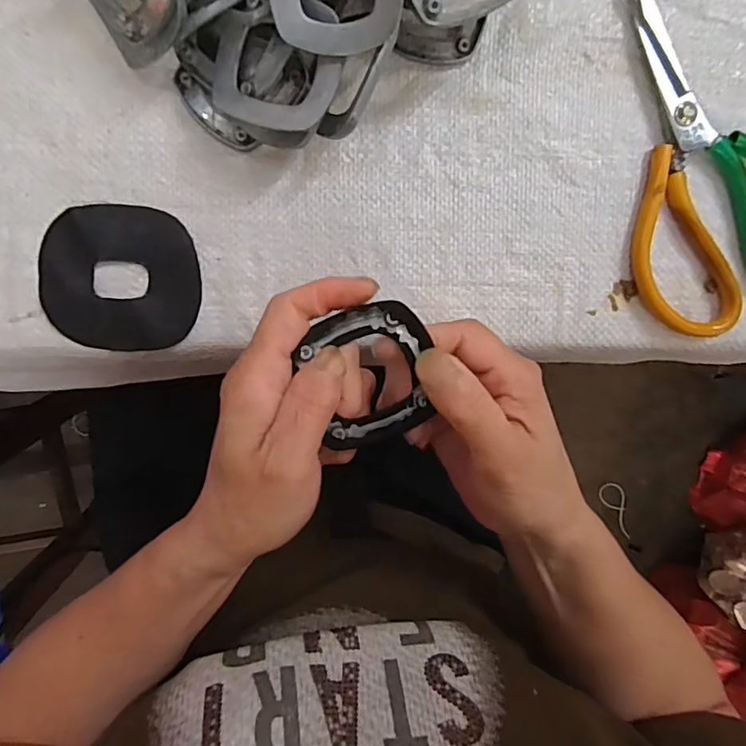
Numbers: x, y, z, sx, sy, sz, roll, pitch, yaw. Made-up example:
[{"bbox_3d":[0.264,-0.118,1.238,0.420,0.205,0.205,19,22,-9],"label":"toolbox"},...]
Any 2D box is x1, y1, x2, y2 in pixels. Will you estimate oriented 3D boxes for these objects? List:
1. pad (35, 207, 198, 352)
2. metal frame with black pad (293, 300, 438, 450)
[{"bbox_3d":[-0.134,-0.050,0.282,0.079,0.005,0.075,3,99,-5],"label":"pad"},{"bbox_3d":[0.000,0.001,0.228,0.053,0.009,0.058,-19,100,-1],"label":"metal frame with black pad"}]

